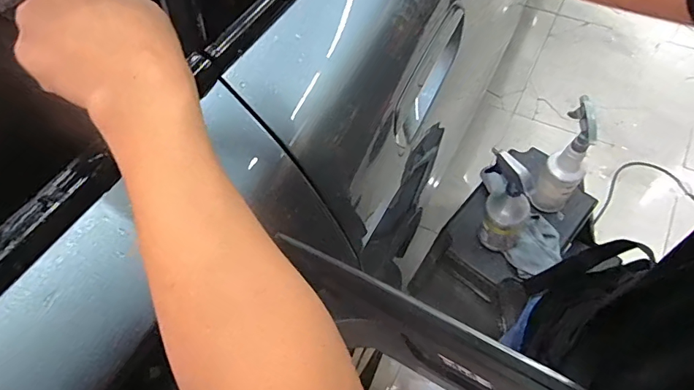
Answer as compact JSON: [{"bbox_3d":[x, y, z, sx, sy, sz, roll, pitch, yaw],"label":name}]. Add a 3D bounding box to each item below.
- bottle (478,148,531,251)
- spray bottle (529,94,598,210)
[{"bbox_3d":[0.330,0.029,0.968,0.120,0.297,0.070,22,64,16],"label":"bottle"},{"bbox_3d":[0.479,-0.071,0.991,0.084,0.293,0.112,25,65,18],"label":"spray bottle"}]

